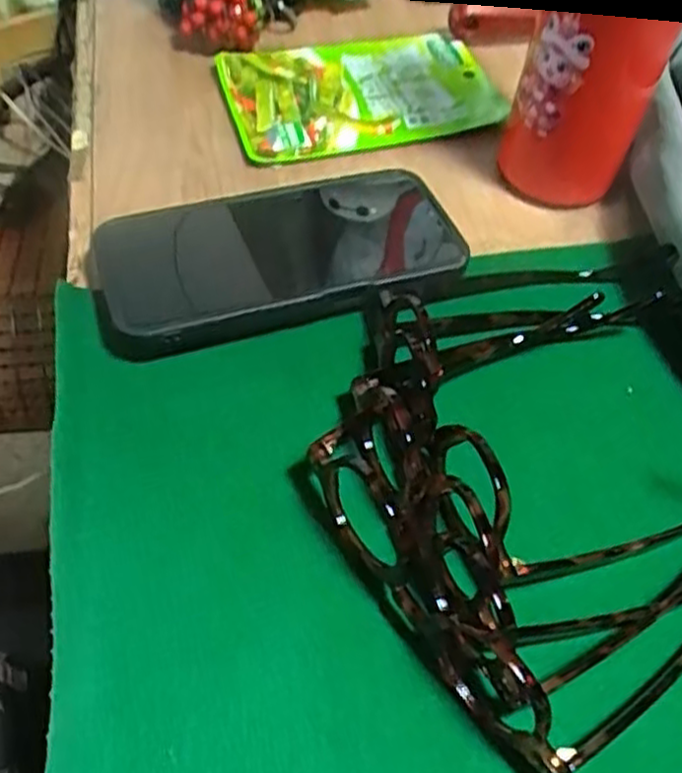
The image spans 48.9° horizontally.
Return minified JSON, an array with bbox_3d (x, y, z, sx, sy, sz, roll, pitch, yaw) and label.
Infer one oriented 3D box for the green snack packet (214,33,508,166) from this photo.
[{"bbox_3d":[0.011,-0.187,0.469,0.170,0.015,0.120,-12,57,-12],"label":"green snack packet"}]

